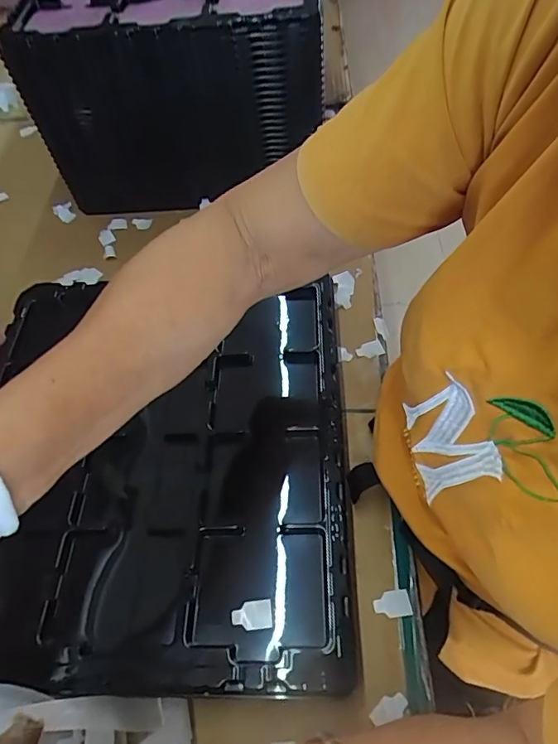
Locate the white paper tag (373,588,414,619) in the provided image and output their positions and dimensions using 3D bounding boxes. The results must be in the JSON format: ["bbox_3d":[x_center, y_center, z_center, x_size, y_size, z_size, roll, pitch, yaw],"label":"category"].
[{"bbox_3d":[0.086,0.175,0.370,0.027,0.004,0.019,-10,56,-1],"label":"white paper tag"}]

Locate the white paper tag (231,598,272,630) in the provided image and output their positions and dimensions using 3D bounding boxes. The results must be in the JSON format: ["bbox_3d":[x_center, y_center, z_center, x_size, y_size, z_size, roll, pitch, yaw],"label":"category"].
[{"bbox_3d":[-0.019,0.171,0.344,0.028,0.004,0.018,-4,65,-8],"label":"white paper tag"}]

